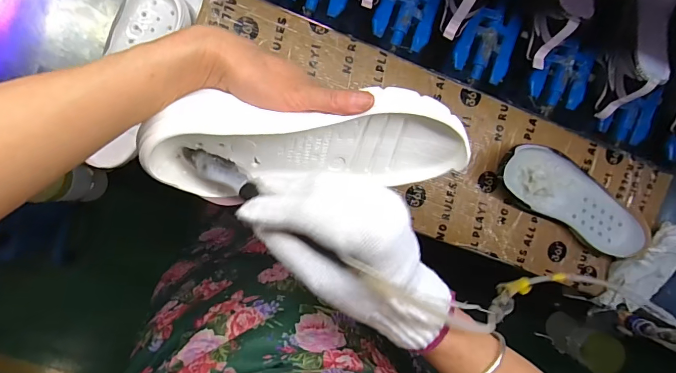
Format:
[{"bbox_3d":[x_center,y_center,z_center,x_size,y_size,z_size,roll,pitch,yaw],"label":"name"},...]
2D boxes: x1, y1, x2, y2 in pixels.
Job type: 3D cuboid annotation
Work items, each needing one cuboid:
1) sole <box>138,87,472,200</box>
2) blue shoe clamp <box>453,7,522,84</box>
[{"bbox_3d":[-0.022,-0.032,0.327,0.249,0.048,0.104,-3,138,-15],"label":"sole"},{"bbox_3d":[0.232,-0.221,0.618,0.091,0.024,0.104,13,94,-8],"label":"blue shoe clamp"}]

